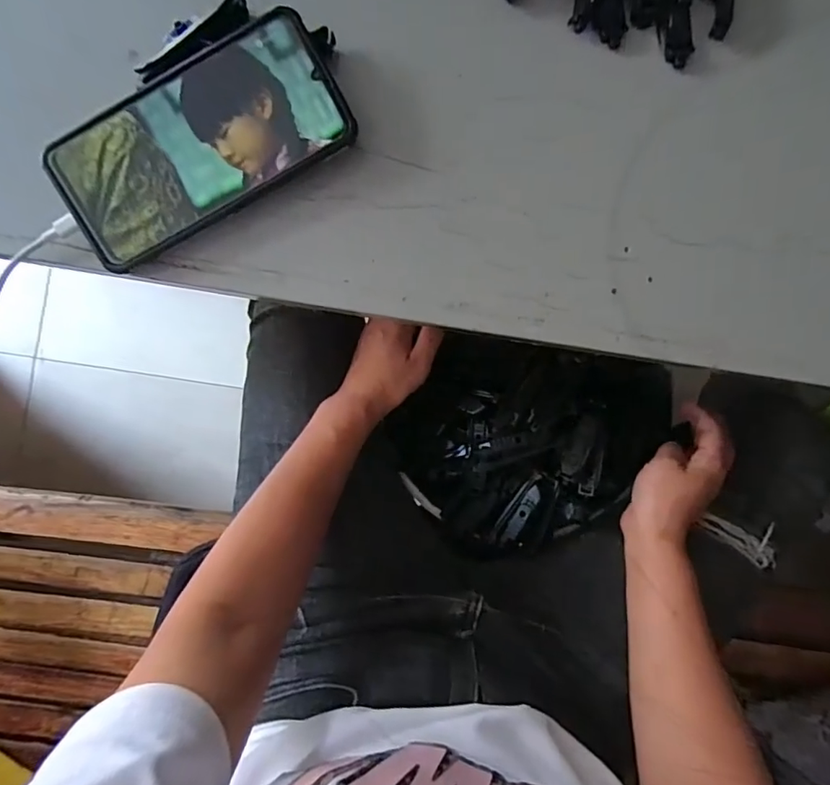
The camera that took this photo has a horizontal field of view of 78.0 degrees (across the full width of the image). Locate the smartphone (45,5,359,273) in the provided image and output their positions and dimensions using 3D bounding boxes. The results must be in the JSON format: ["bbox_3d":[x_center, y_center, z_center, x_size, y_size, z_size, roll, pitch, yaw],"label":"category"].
[{"bbox_3d":[-0.124,-0.145,0.296,0.169,0.007,0.080,-30,97,0],"label":"smartphone"}]

